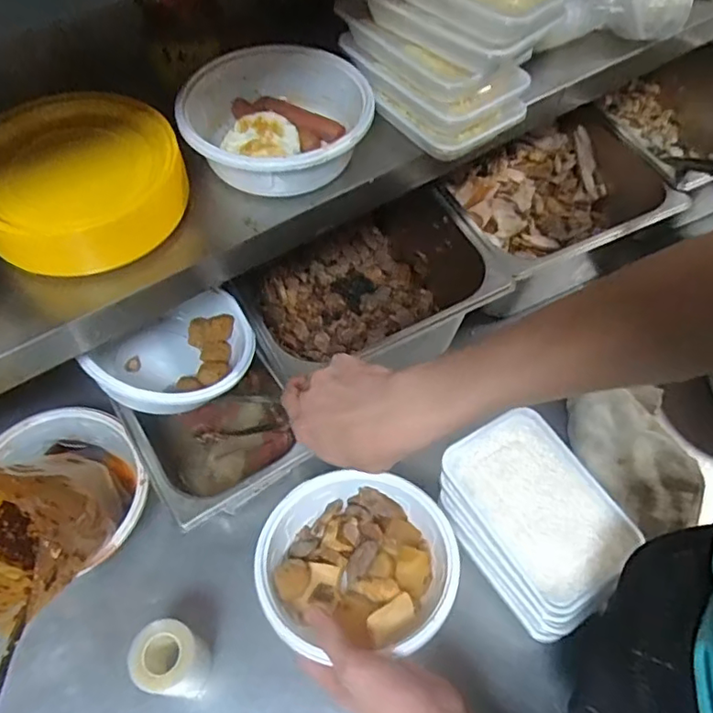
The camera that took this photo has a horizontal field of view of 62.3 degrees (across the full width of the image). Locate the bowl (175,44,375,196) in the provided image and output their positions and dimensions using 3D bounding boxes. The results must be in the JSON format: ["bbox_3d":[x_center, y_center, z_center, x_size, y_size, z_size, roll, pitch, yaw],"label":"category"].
[{"bbox_3d":[-0.075,-0.212,0.537,0.157,0.053,0.158,1,59,-1],"label":"bowl"}]

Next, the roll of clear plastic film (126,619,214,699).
[{"bbox_3d":[-0.158,0.262,0.510,0.050,0.092,0.053,1,59,-1],"label":"roll of clear plastic film"}]

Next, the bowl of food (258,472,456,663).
[{"bbox_3d":[0.001,0.182,0.522,0.163,0.064,0.164,1,59,-1],"label":"bowl of food"}]

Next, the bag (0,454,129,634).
[{"bbox_3d":[-0.279,0.136,0.503,0.142,0.142,0.143,25,61,13],"label":"bag"}]

